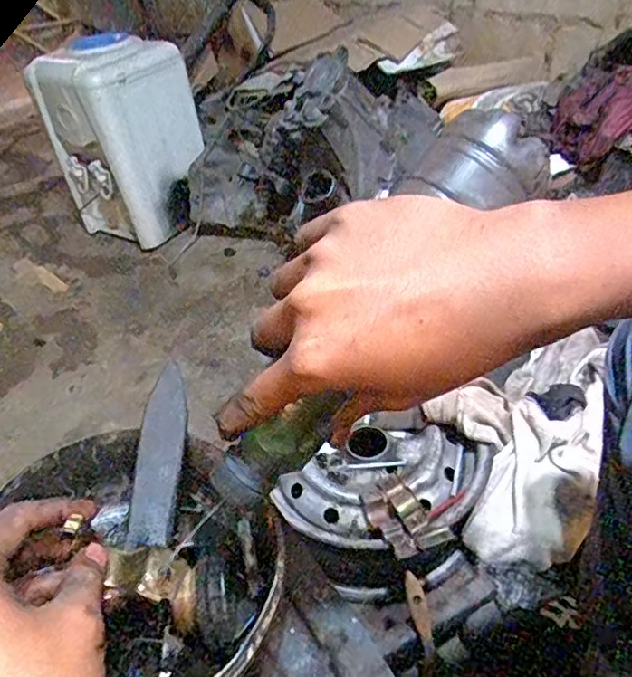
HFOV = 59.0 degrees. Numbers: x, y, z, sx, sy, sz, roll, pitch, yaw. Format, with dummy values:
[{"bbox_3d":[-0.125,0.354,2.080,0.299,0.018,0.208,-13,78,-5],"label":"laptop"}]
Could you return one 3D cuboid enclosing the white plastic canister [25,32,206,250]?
[{"bbox_3d":[-0.532,-0.539,1.566,0.334,0.515,0.251,12,44,21],"label":"white plastic canister"}]

